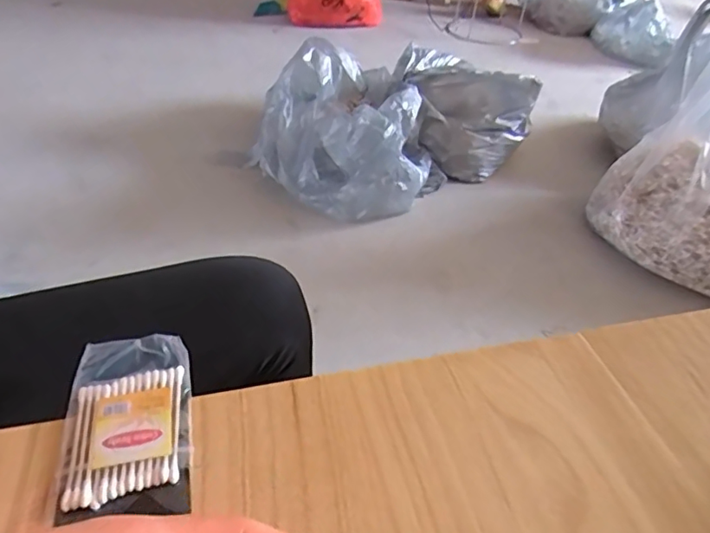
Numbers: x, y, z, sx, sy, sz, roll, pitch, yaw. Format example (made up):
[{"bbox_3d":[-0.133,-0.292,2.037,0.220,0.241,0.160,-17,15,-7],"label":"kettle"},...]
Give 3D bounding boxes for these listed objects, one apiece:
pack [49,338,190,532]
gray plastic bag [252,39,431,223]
[{"bbox_3d":[-0.125,0.083,0.298,0.065,0.008,0.116,-7,42,-11],"label":"pack"},{"bbox_3d":[-0.044,-0.368,1.443,0.452,0.243,0.527,-2,41,-8],"label":"gray plastic bag"}]

